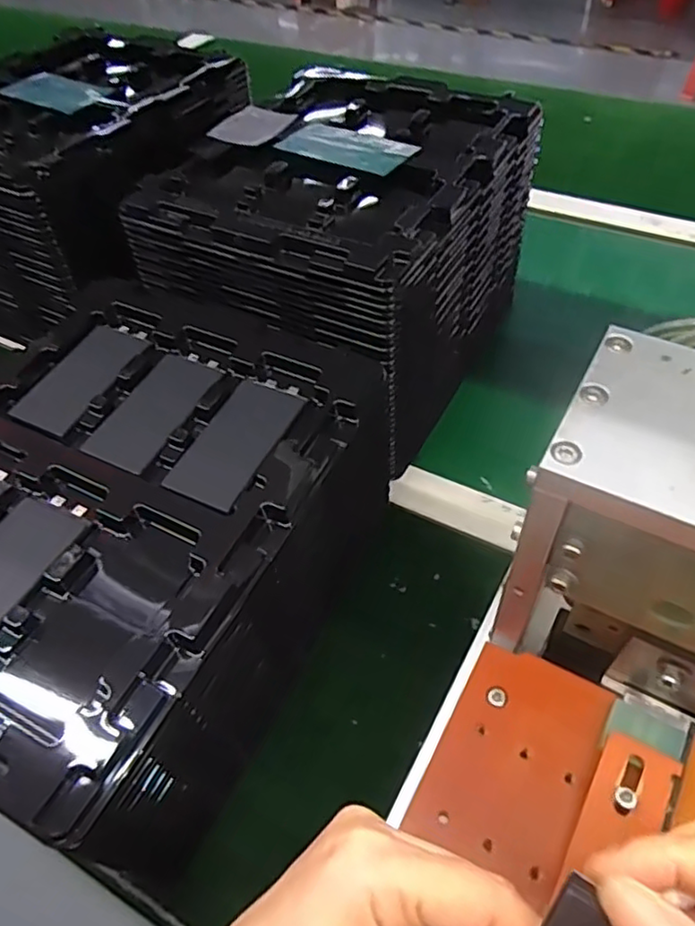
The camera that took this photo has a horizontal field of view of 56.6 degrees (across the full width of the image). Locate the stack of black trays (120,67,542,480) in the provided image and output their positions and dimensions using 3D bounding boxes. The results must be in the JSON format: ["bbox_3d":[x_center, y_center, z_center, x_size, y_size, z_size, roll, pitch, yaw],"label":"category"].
[{"bbox_3d":[0.001,-0.169,0.536,0.219,0.181,0.280,22,57,21],"label":"stack of black trays"}]

